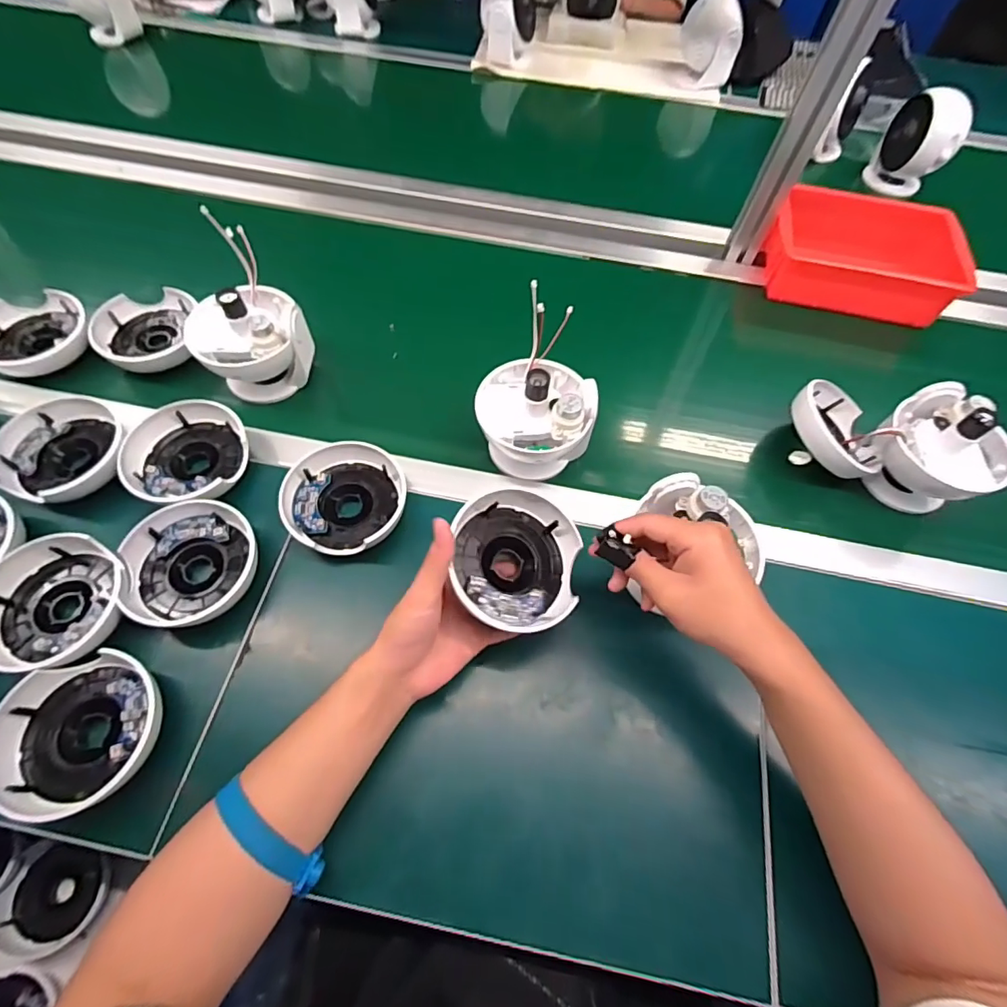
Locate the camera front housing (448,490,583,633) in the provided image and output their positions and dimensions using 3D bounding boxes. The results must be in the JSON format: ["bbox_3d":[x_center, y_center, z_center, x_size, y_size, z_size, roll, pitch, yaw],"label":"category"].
[{"bbox_3d":[0.011,0.044,0.419,0.110,0.046,0.110,10,58,-16],"label":"camera front housing"}]

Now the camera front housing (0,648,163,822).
[{"bbox_3d":[-0.334,0.183,0.404,0.115,0.047,0.112,1,61,-2],"label":"camera front housing"}]

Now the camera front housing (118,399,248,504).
[{"bbox_3d":[-0.329,-0.050,0.525,0.118,0.035,0.112,1,61,-2],"label":"camera front housing"}]

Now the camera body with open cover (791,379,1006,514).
[{"bbox_3d":[0.422,-0.072,0.555,0.205,0.104,0.109,24,62,10],"label":"camera body with open cover"}]

